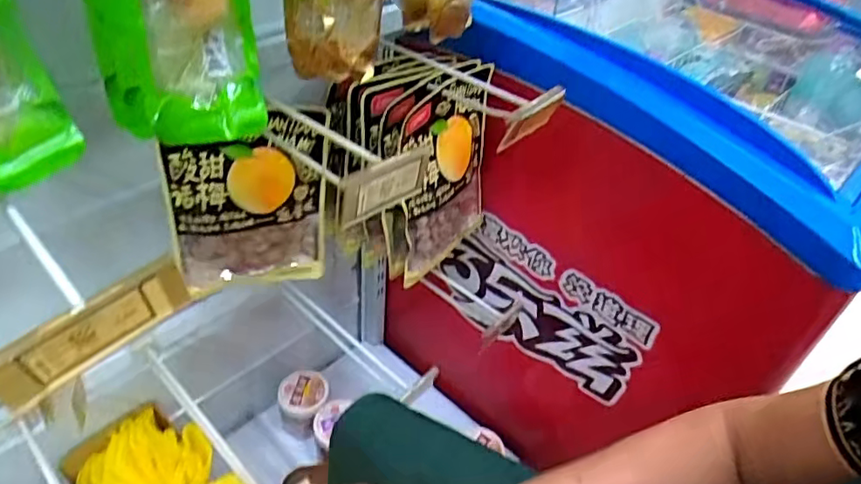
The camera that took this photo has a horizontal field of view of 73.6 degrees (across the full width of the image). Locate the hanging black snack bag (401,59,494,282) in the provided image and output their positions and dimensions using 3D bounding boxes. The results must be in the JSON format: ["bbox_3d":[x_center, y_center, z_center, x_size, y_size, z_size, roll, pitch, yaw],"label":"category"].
[{"bbox_3d":[0.023,-0.077,0.703,0.032,0.226,0.180,28,46,23],"label":"hanging black snack bag"}]

